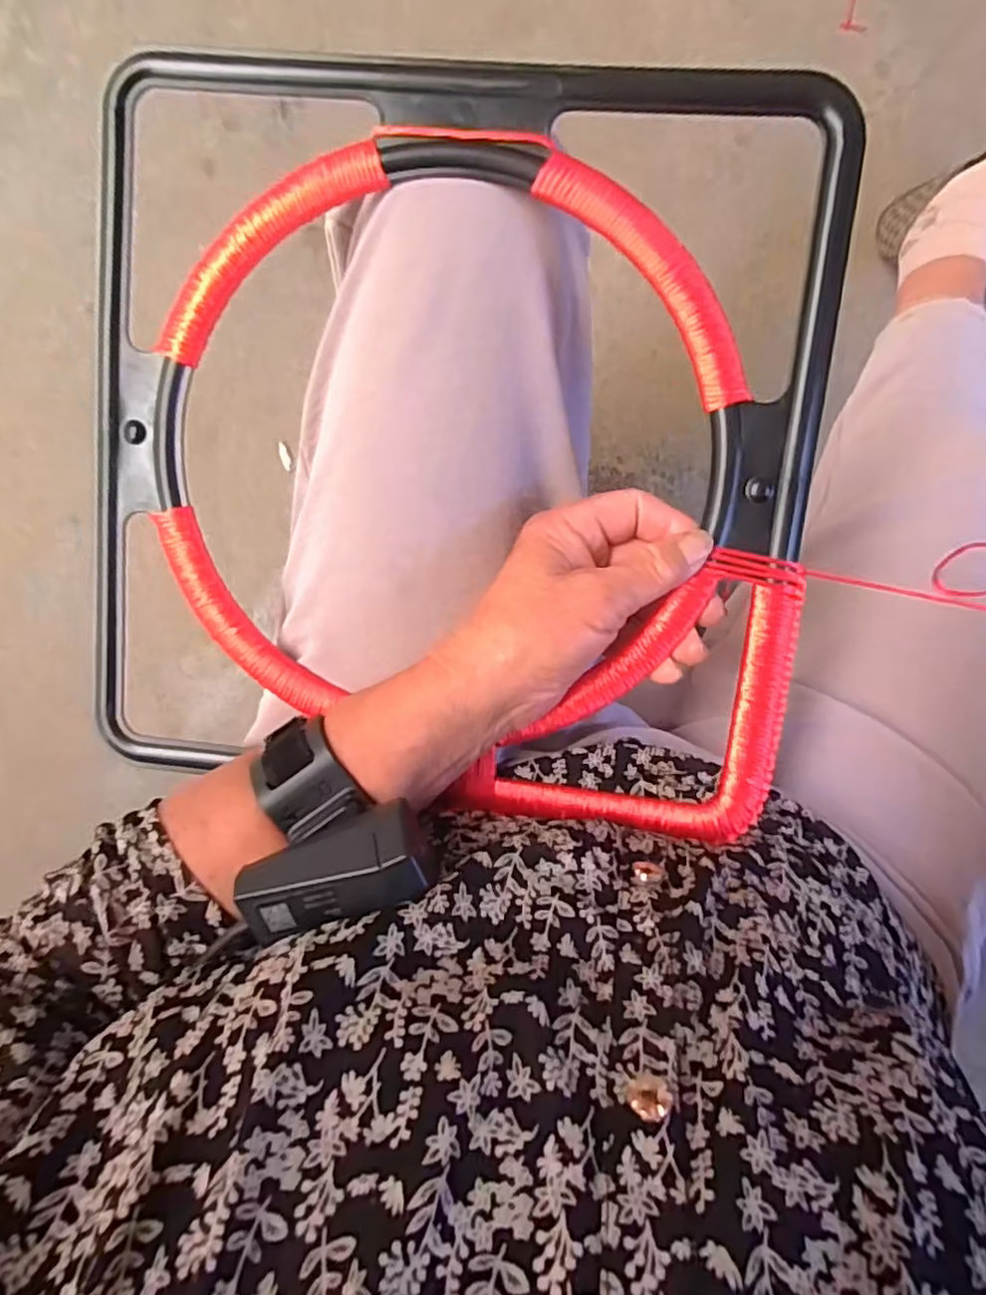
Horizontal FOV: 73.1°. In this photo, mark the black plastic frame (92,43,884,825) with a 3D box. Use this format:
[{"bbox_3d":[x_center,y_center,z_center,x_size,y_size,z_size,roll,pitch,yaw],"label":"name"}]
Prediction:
[{"bbox_3d":[-0.022,-0.085,0.301,0.326,0.030,0.322,5,98,2],"label":"black plastic frame"}]

